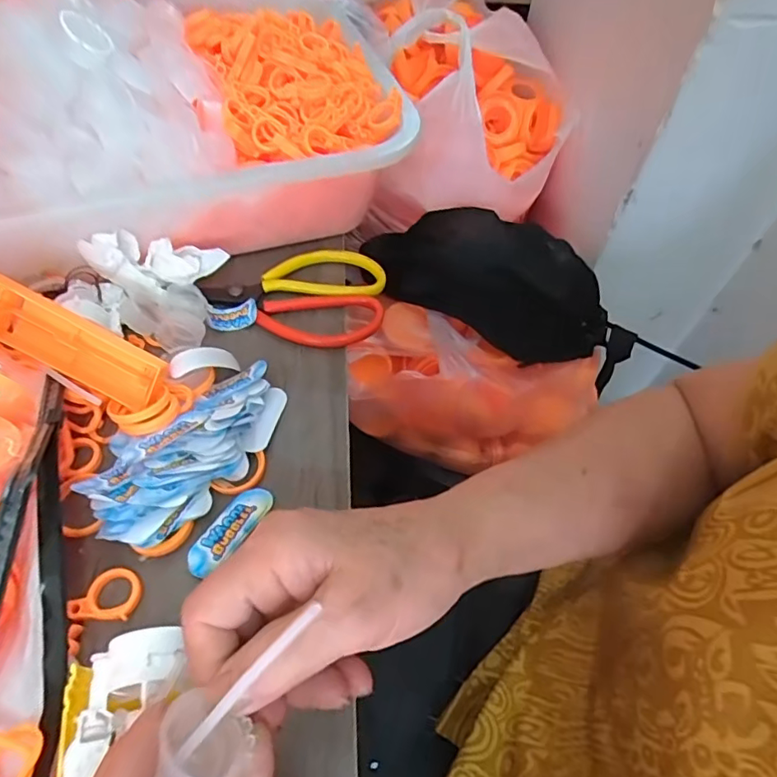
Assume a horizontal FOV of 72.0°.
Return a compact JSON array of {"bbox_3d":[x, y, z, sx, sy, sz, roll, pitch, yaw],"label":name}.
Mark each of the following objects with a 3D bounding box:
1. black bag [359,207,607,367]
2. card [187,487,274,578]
[{"bbox_3d":[0.108,-0.118,0.578,0.262,0.099,0.119,10,54,3],"label":"black bag"},{"bbox_3d":[-0.084,0.075,0.285,0.021,0.004,0.054,26,56,14],"label":"card"}]

